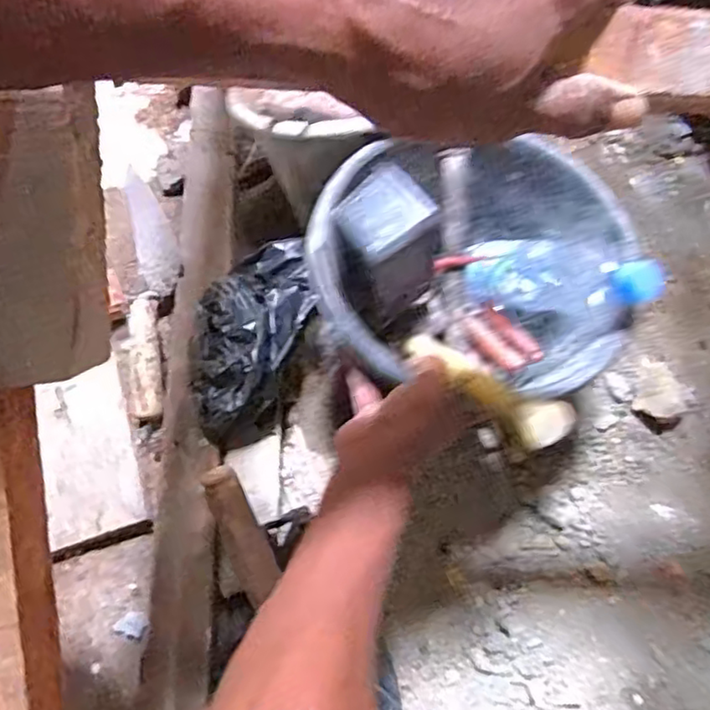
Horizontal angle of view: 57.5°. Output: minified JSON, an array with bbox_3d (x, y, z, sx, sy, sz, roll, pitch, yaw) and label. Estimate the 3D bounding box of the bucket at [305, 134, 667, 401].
[{"bbox_3d":[0.108,-0.068,0.601,0.270,0.172,0.244,-13,69,-6],"label":"bucket"}]

